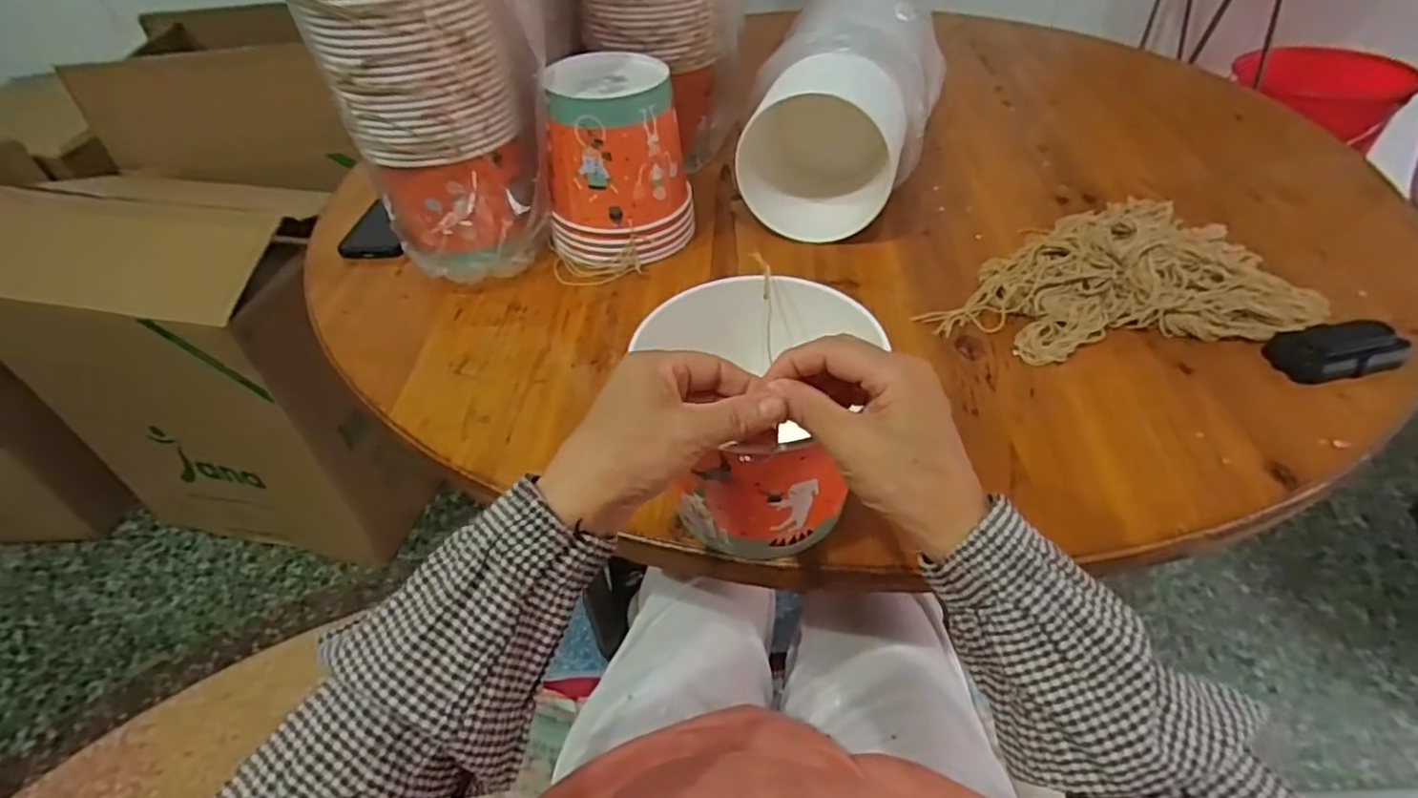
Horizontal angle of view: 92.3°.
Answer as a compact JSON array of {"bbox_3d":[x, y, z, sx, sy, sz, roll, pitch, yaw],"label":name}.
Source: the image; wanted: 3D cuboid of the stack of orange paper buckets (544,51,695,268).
[{"bbox_3d":[-0.101,-0.255,0.736,0.153,0.173,0.142,-9,44,-5],"label":"stack of orange paper buckets"}]

